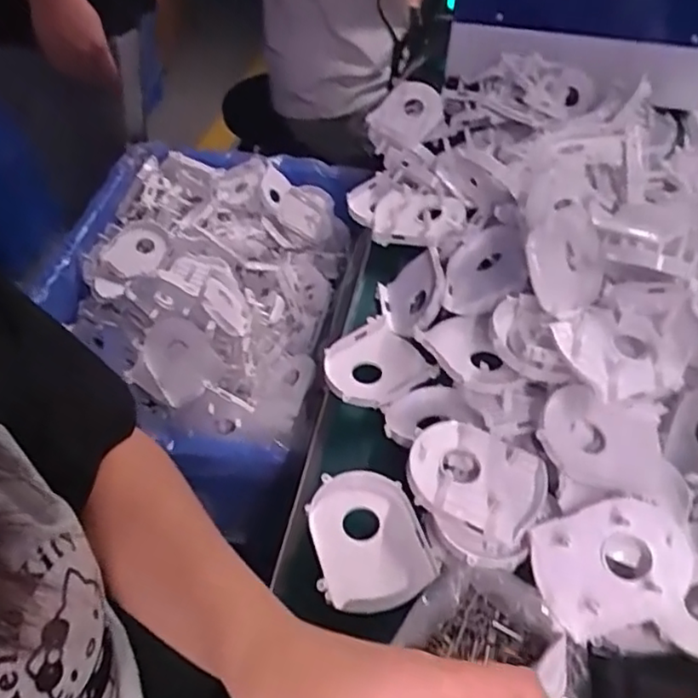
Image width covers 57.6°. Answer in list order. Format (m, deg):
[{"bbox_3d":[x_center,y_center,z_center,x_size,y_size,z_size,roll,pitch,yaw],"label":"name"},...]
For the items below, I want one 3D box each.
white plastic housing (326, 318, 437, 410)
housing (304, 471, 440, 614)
[{"bbox_3d":[0.018,0.012,0.491,0.081,0.014,0.072,-26,54,-24],"label":"white plastic housing"},{"bbox_3d":[0.010,0.116,0.393,0.071,0.012,0.085,-16,50,-17],"label":"housing"}]

